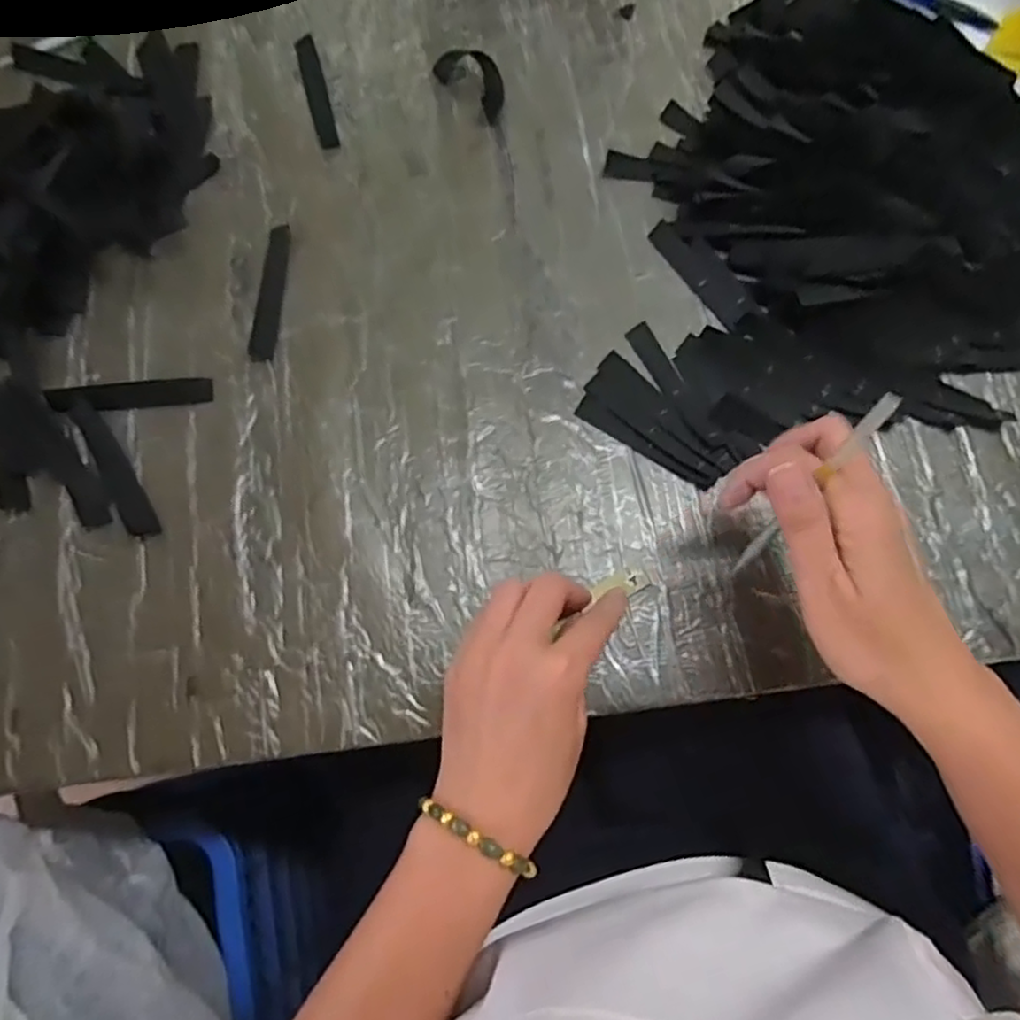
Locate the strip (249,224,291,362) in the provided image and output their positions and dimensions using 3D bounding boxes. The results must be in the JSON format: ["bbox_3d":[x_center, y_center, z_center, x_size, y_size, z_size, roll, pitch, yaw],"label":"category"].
[{"bbox_3d":[-0.148,-0.135,0.424,0.015,0.004,0.092,3,76,-1],"label":"strip"}]

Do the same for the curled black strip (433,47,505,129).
[{"bbox_3d":[-0.021,-0.295,0.467,0.035,0.007,0.060,-44,81,-11],"label":"curled black strip"}]

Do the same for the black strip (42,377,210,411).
[{"bbox_3d":[-0.222,-0.068,0.402,0.091,0.006,0.018,-5,76,-3],"label":"black strip"}]

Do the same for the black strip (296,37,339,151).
[{"bbox_3d":[-0.131,-0.285,0.463,0.013,0.004,0.093,-15,77,-5],"label":"black strip"}]

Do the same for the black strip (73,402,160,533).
[{"bbox_3d":[-0.225,-0.023,0.390,0.016,0.004,0.091,-30,79,-9],"label":"black strip"}]

